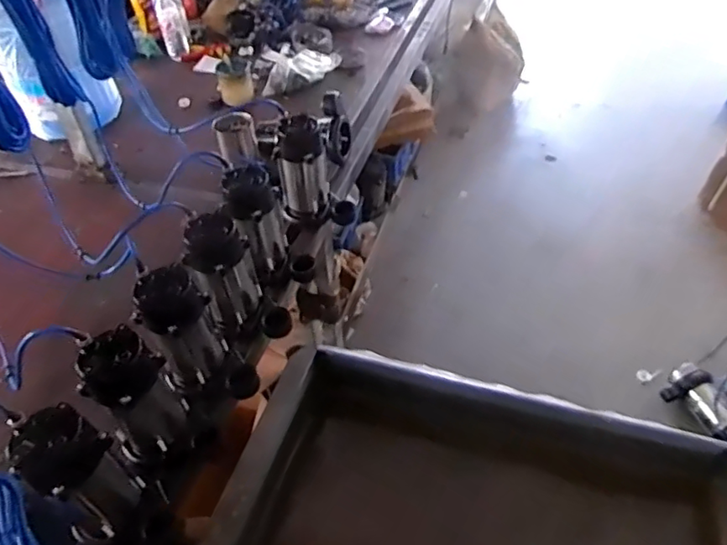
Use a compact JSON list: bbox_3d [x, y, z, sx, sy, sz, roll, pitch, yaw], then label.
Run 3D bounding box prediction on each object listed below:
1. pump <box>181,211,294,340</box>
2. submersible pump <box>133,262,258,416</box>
[{"bbox_3d":[-0.221,0.018,0.982,0.123,0.231,0.125,-31,51,-25],"label":"pump"},{"bbox_3d":[-0.267,0.109,0.890,0.123,0.238,0.128,-30,50,-24],"label":"submersible pump"}]

